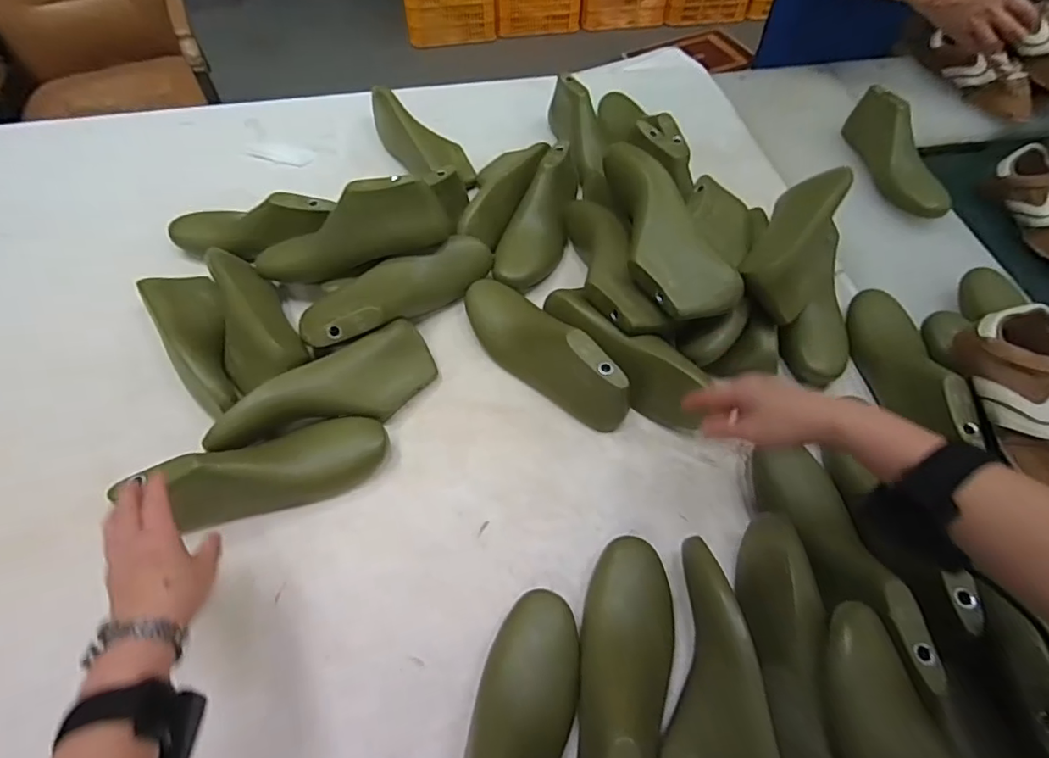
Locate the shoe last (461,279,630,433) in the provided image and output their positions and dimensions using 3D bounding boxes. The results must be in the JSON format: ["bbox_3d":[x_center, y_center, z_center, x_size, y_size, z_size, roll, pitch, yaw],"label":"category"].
[{"bbox_3d":[0.017,-0.042,0.635,0.080,0.086,0.250,-38,65,-20],"label":"shoe last"}]

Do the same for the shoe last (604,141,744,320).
[{"bbox_3d":[0.165,-0.180,0.613,0.103,0.068,0.229,-10,59,-5],"label":"shoe last"}]

